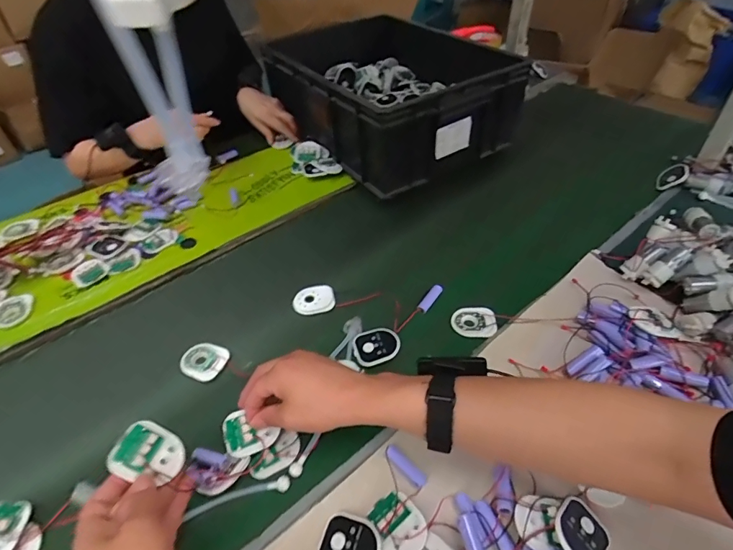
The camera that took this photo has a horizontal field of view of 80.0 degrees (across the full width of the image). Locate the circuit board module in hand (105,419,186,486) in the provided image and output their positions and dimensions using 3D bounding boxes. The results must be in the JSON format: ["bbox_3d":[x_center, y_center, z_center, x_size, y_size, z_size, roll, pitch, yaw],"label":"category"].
[{"bbox_3d":[-0.196,0.162,0.397,0.059,0.011,0.049,38,39,-12],"label":"circuit board module in hand"}]

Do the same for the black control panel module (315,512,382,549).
[{"bbox_3d":[-0.016,0.245,0.397,0.056,0.010,0.048,12,48,11],"label":"black control panel module"}]

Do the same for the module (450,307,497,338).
[{"bbox_3d":[0.145,0.063,0.589,0.058,0.013,0.045,9,47,8],"label":"module"}]

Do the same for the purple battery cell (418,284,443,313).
[{"bbox_3d":[0.089,0.033,0.614,0.014,0.014,0.047,32,72,27],"label":"purple battery cell"}]

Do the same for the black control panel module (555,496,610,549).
[{"bbox_3d":[0.194,0.231,0.393,0.054,0.006,0.048,-17,54,-41],"label":"black control panel module"}]

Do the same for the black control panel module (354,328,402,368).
[{"bbox_3d":[0.013,0.091,0.563,0.058,0.009,0.051,-21,50,-19],"label":"black control panel module"}]

